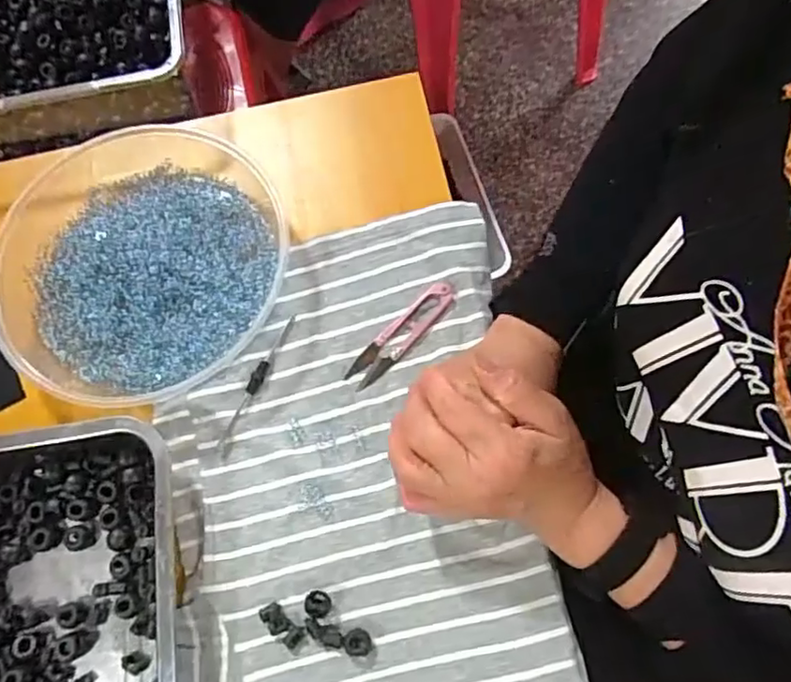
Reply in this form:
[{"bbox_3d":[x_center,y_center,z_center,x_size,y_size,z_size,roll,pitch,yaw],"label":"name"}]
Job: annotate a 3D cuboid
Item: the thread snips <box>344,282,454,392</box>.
[{"bbox_3d":[0.006,-0.006,0.470,0.105,0.011,0.025,-44,75,-9],"label":"thread snips"}]

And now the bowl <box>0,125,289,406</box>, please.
[{"bbox_3d":[-0.205,-0.067,0.483,0.225,0.038,0.221,-1,73,4],"label":"bowl"}]

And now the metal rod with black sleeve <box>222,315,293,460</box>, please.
[{"bbox_3d":[-0.105,0.030,0.463,0.010,0.007,0.114,21,75,10],"label":"metal rod with black sleeve"}]

